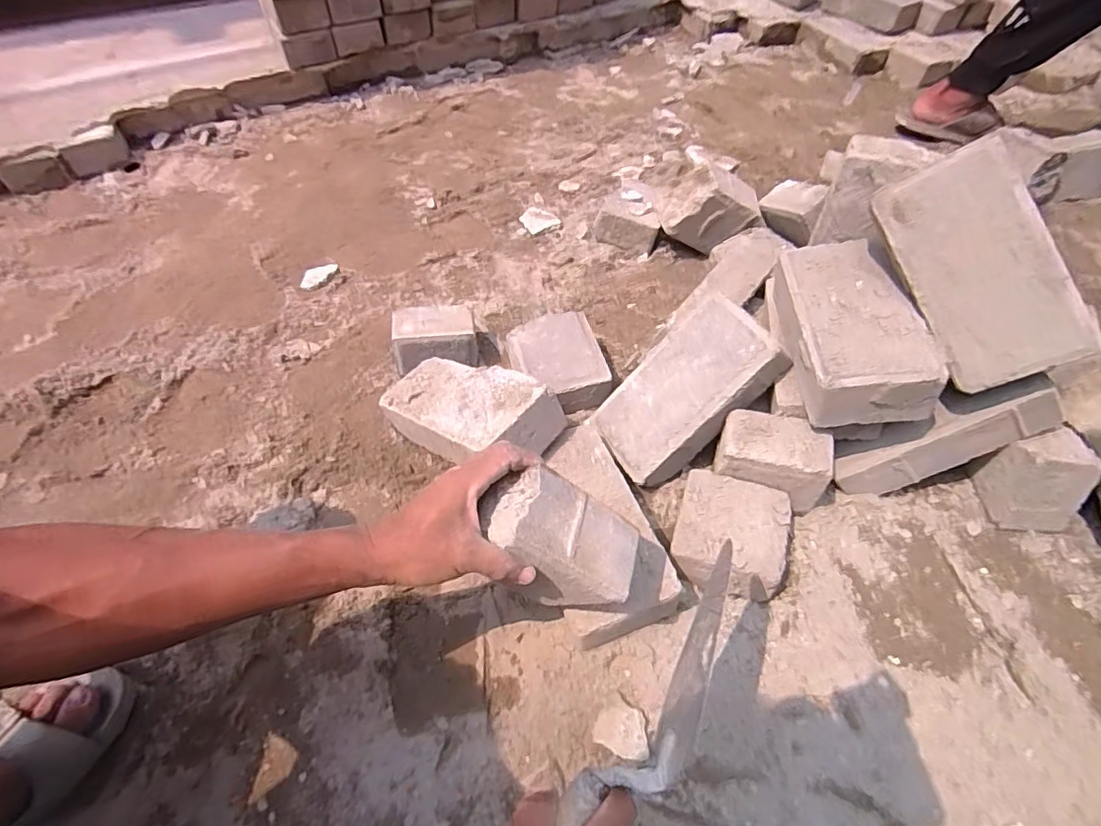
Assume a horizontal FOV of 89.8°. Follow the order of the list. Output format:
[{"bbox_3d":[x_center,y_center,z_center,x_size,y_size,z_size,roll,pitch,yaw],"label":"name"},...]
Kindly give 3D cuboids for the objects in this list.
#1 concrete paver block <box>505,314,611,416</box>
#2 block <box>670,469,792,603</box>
[{"bbox_3d":[0.005,-0.062,0.709,0.111,0.061,0.128,-13,53,-10],"label":"concrete paver block"},{"bbox_3d":[0.182,0.125,0.567,0.110,0.052,0.110,12,48,15],"label":"block"}]

